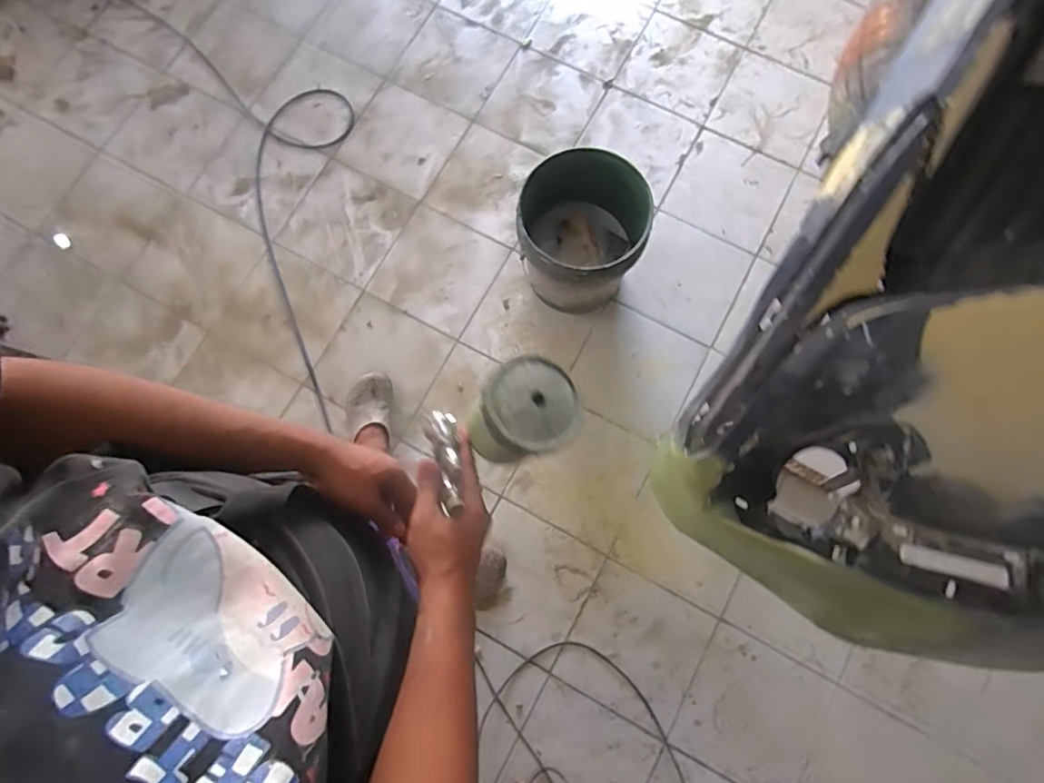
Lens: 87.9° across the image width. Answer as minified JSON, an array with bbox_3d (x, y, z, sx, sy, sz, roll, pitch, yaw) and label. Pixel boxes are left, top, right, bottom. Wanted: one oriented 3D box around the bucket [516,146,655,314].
[{"bbox_3d":[0.133,-0.357,1.312,0.271,0.304,0.279,0,78,0],"label":"bucket"}]

